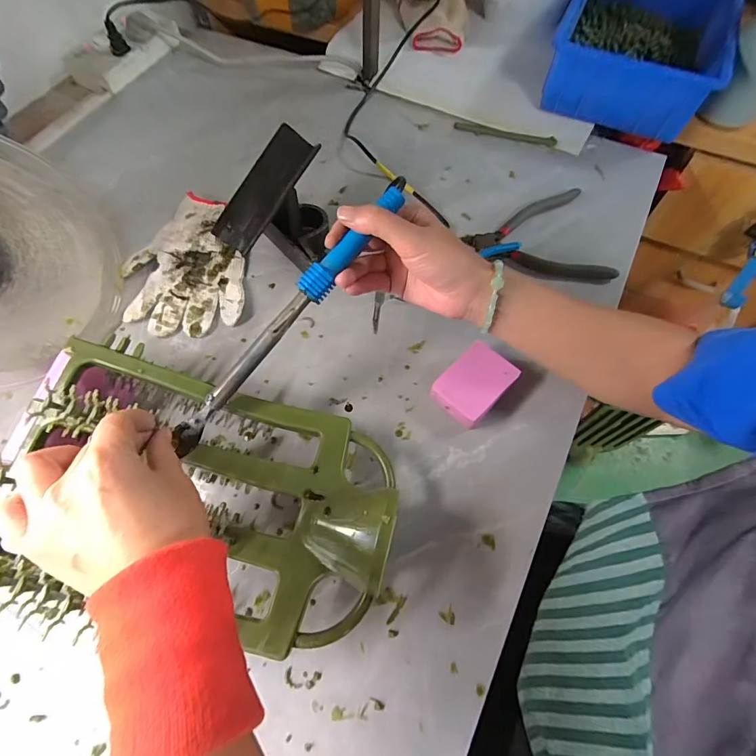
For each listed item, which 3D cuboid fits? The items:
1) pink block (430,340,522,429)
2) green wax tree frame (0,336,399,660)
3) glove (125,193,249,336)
[{"bbox_3d":[0.094,0.009,0.403,0.055,0.028,0.075,40,71,19],"label":"pink block"},{"bbox_3d":[-0.137,0.091,0.305,0.293,0.064,0.197,13,65,8],"label":"green wax tree frame"},{"bbox_3d":[-0.231,-0.136,0.487,0.133,0.020,0.194,-12,64,-4],"label":"glove"}]

